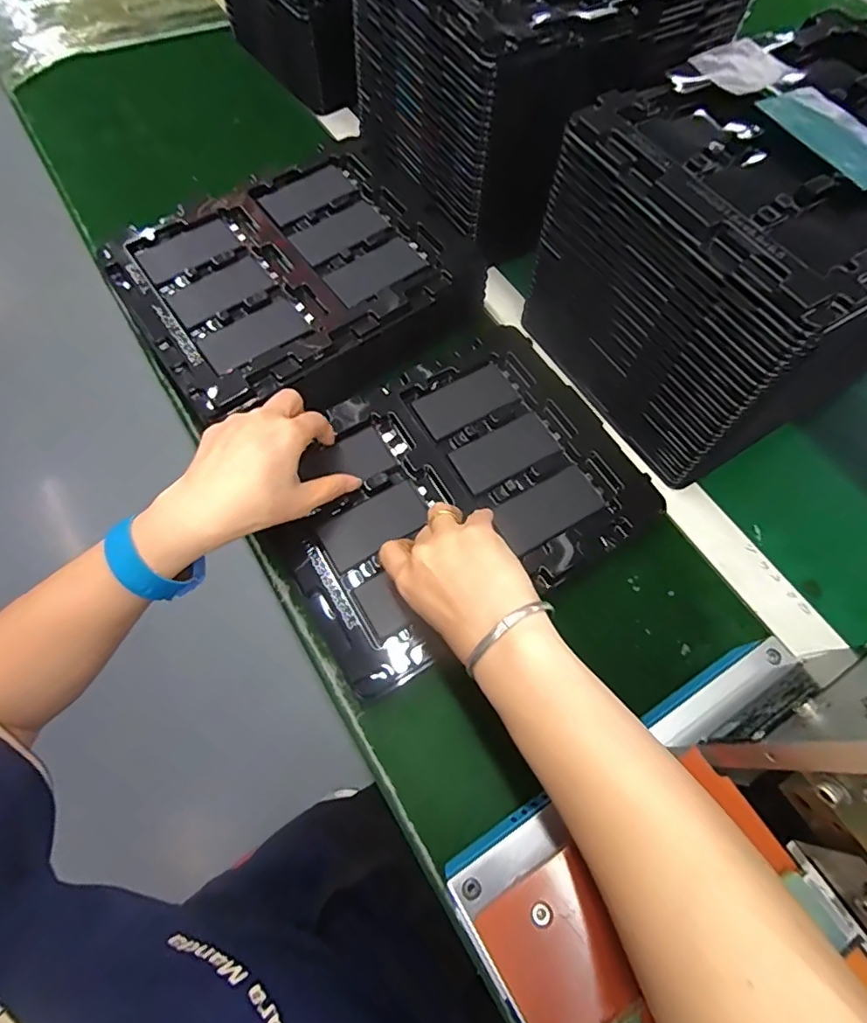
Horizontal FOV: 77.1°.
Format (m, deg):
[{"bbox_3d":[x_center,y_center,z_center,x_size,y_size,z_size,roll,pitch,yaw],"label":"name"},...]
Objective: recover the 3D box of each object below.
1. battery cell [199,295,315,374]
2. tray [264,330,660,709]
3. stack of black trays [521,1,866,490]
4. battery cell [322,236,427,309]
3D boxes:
[{"bbox_3d":[-0.146,-0.144,0.442,0.084,0.006,0.045,-38,72,-15],"label":"battery cell"},{"bbox_3d":[0.010,-0.019,0.432,0.273,0.015,0.213,-29,70,-12],"label":"tray"},{"bbox_3d":[0.252,-0.203,0.421,0.270,0.167,0.217,-31,70,-12],"label":"stack of black trays"},{"bbox_3d":[-0.049,-0.207,0.470,0.083,0.006,0.047,-35,71,-14],"label":"battery cell"}]

